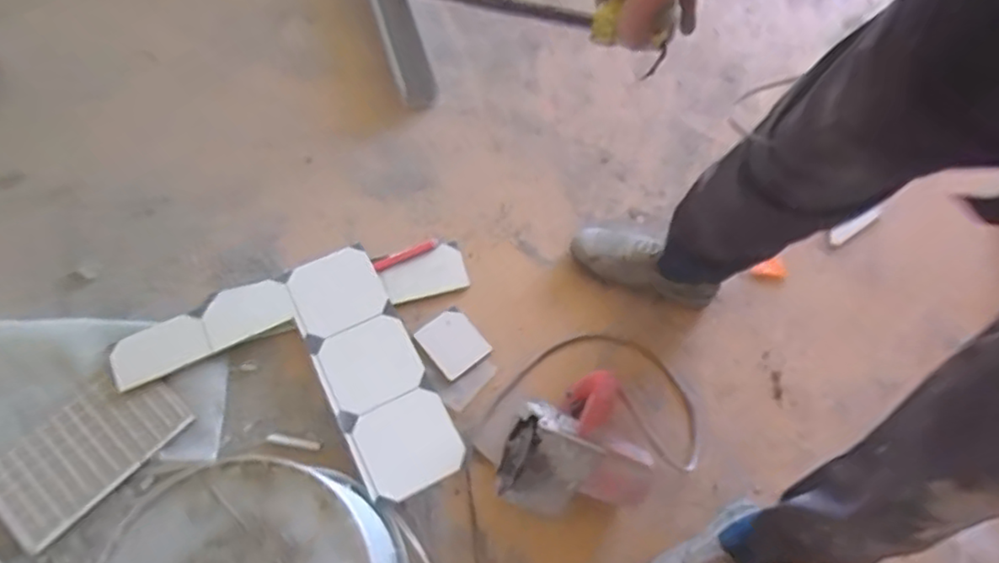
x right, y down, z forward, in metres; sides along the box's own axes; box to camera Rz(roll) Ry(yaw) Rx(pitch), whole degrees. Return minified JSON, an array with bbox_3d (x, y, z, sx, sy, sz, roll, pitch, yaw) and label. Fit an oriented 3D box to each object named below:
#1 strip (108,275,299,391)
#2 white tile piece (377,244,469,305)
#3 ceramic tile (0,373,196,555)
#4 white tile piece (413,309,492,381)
[{"bbox_3d":[-0.459,0.070,1.023,0.271,0.014,0.092,-24,72,-16],"label":"strip"},{"bbox_3d":[-0.125,-0.012,1.102,0.135,0.013,0.075,-18,71,-14],"label":"white tile piece"},{"bbox_3d":[-0.596,0.240,0.950,0.147,0.010,0.264,43,69,11],"label":"ceramic tile"},{"bbox_3d":[-0.074,0.096,1.055,0.089,0.005,0.095,-36,80,-26],"label":"white tile piece"}]

